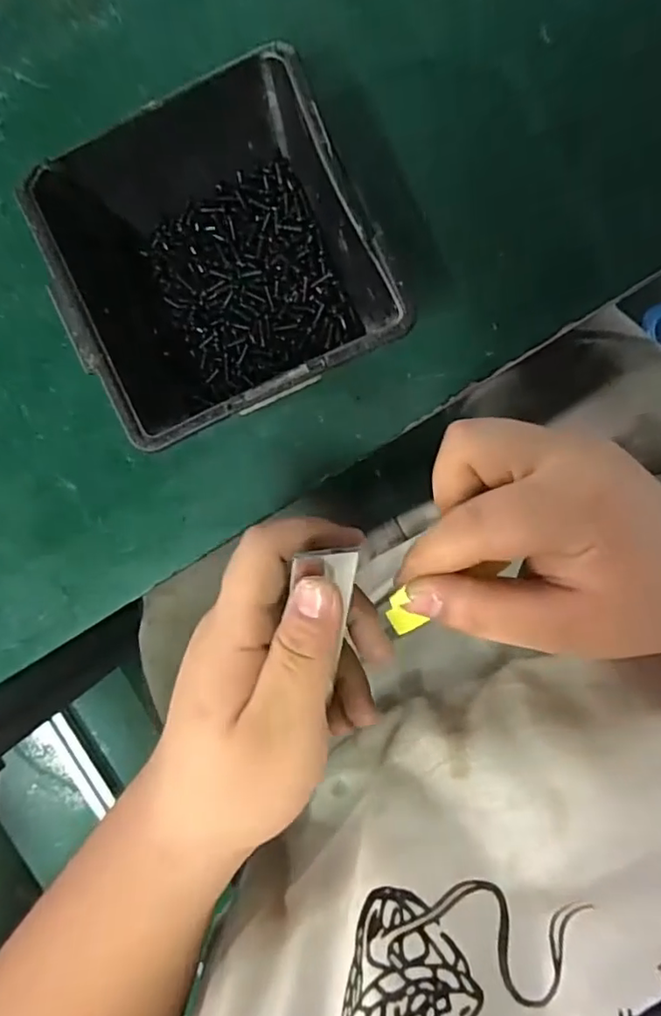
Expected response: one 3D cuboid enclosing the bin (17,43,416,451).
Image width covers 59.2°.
[{"bbox_3d":[-0.049,-0.104,0.247,0.114,0.064,0.136,-26,90,3],"label":"bin"}]

